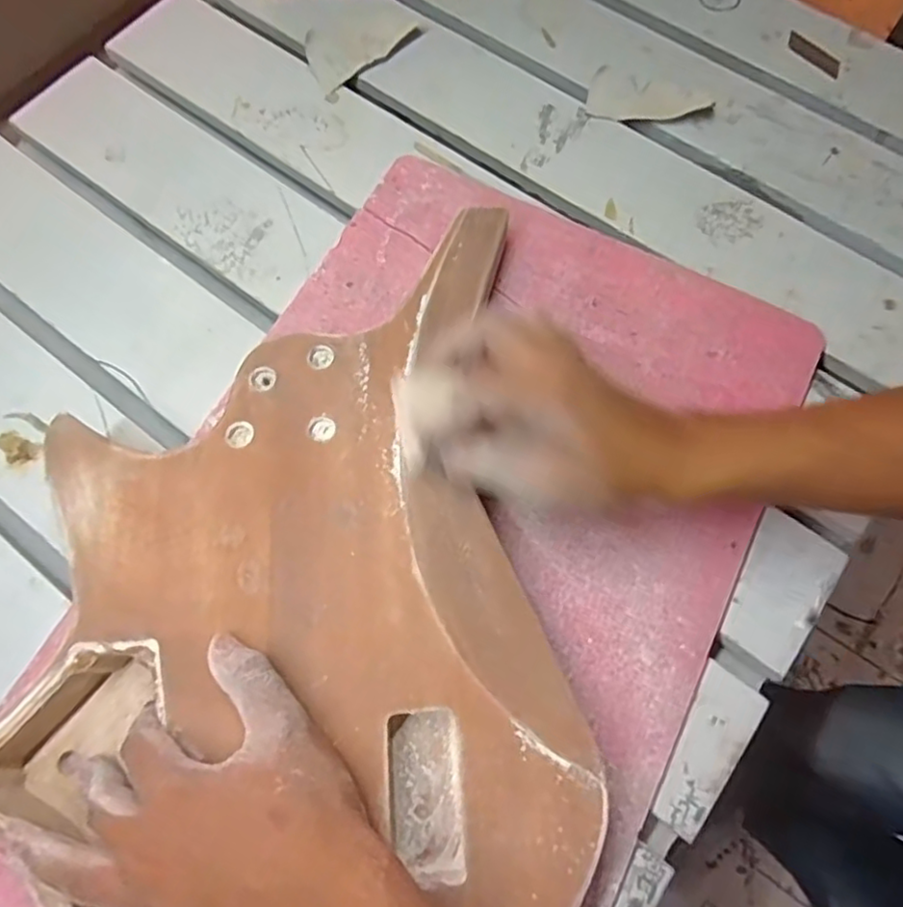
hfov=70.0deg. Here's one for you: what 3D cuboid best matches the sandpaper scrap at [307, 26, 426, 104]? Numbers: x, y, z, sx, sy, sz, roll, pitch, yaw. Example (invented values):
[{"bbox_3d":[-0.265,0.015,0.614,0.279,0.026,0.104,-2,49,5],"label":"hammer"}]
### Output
[{"bbox_3d":[-0.078,-0.344,0.538,0.103,0.013,0.052,-42,75,-14],"label":"sandpaper scrap"}]

